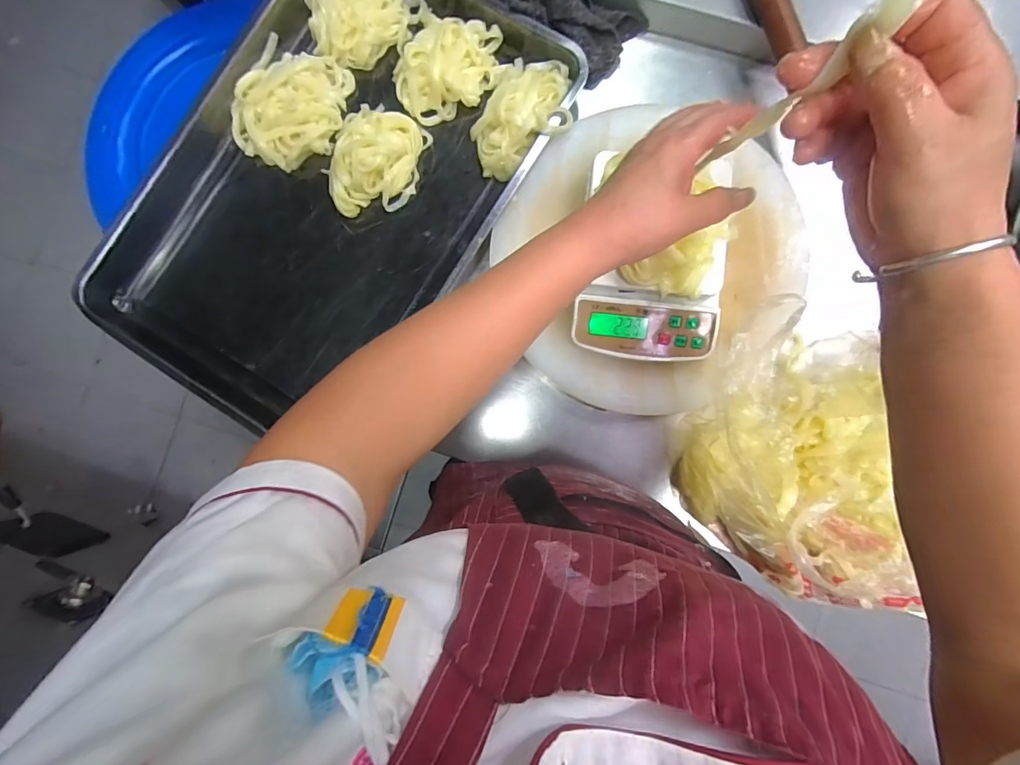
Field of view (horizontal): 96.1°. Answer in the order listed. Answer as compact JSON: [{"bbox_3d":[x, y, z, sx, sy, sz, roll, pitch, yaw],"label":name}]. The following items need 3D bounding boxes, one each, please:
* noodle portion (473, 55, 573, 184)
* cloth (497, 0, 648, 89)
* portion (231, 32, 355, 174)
[{"bbox_3d":[0.016,-0.328,0.562,0.113,0.044,0.151,21,88,3],"label":"noodle portion"},{"bbox_3d":[0.060,-0.462,0.559,0.213,0.044,0.091,24,88,-11],"label":"cloth"},{"bbox_3d":[-0.280,-0.352,0.580,0.118,0.035,0.146,19,88,3],"label":"portion"}]

